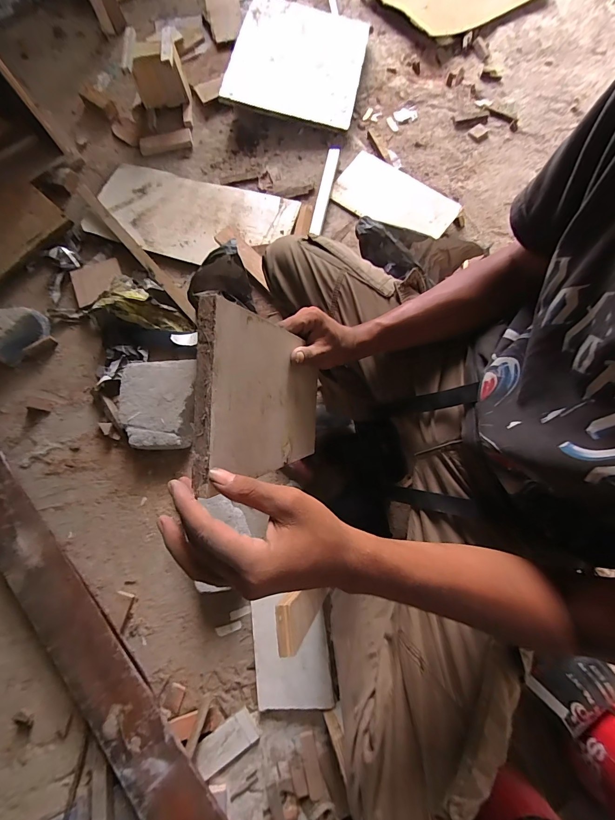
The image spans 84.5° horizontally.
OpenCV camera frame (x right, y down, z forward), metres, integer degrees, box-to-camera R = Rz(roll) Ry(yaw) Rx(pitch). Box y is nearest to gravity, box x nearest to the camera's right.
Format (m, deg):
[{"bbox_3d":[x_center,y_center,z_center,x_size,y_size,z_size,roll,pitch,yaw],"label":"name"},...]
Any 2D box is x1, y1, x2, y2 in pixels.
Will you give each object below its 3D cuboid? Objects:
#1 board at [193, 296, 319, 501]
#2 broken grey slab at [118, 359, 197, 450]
[{"bbox_3d":[-0.035,-0.012,0.361,0.014,0.241,0.147,4,92,20],"label":"board"},{"bbox_3d":[-0.338,-0.011,0.787,0.174,0.064,0.203,1,78,0],"label":"broken grey slab"}]

